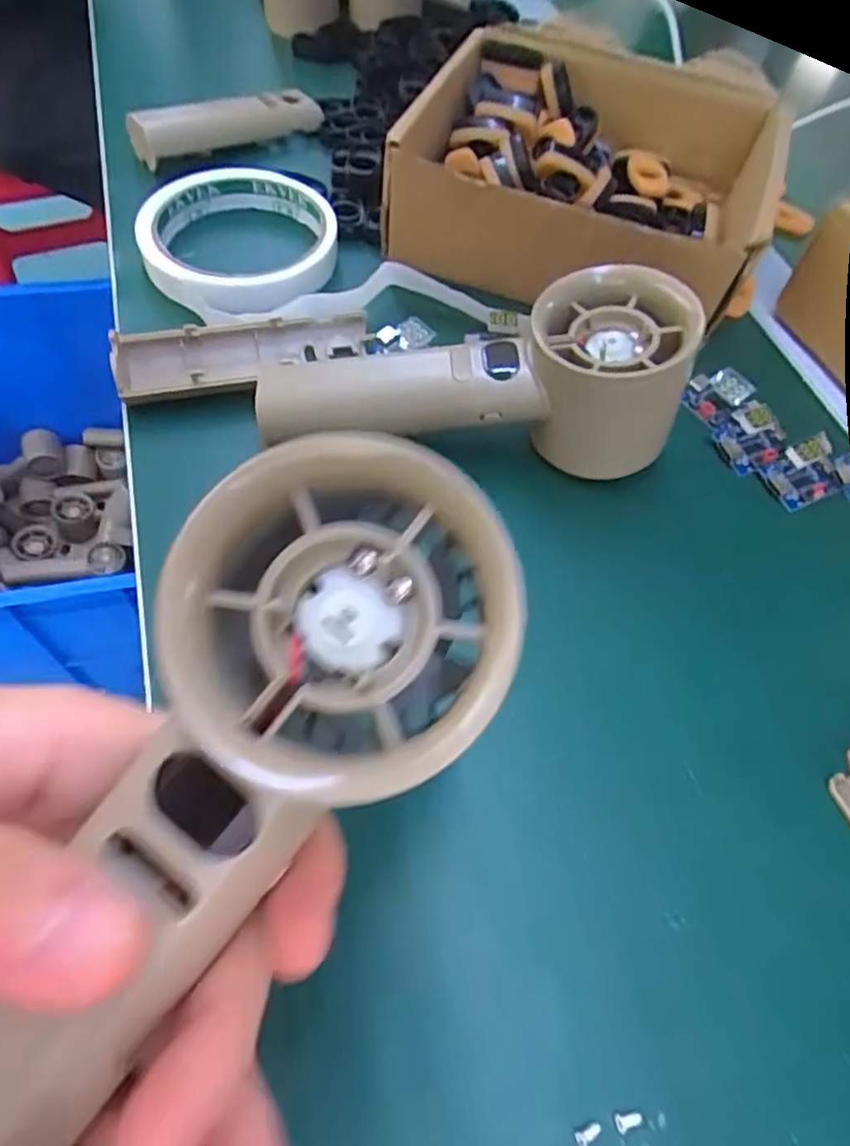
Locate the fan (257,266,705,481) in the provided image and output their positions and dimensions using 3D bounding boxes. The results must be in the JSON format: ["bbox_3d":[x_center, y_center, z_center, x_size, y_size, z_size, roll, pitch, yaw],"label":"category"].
[{"bbox_3d":[0.014,-0.067,0.242,0.151,0.064,0.054,-4,59,-8],"label":"fan"}]

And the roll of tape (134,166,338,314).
[{"bbox_3d":[-0.087,-0.156,0.308,0.085,0.025,0.104,10,59,0],"label":"roll of tape"}]

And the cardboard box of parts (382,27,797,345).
[{"bbox_3d":[0.082,-0.200,0.327,0.167,0.056,0.168,19,59,6],"label":"cardboard box of parts"}]

